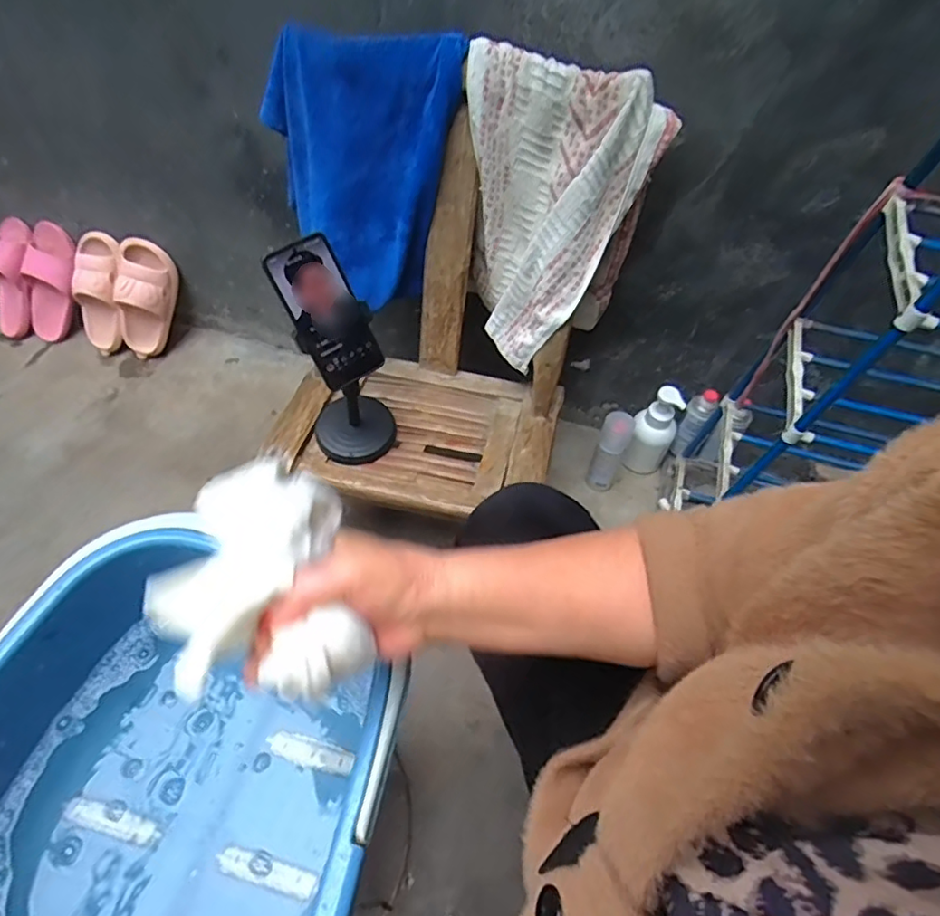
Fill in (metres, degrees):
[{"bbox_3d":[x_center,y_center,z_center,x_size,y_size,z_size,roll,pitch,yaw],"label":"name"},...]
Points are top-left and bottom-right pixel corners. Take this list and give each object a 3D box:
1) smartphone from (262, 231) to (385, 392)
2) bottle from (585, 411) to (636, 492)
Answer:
[{"bbox_3d":[-0.161,-0.161,0.664,0.076,0.162,0.010,-34,26,-20],"label":"smartphone"},{"bbox_3d":[0.242,-0.011,1.024,0.054,0.153,0.059,18,55,11],"label":"bottle"}]

